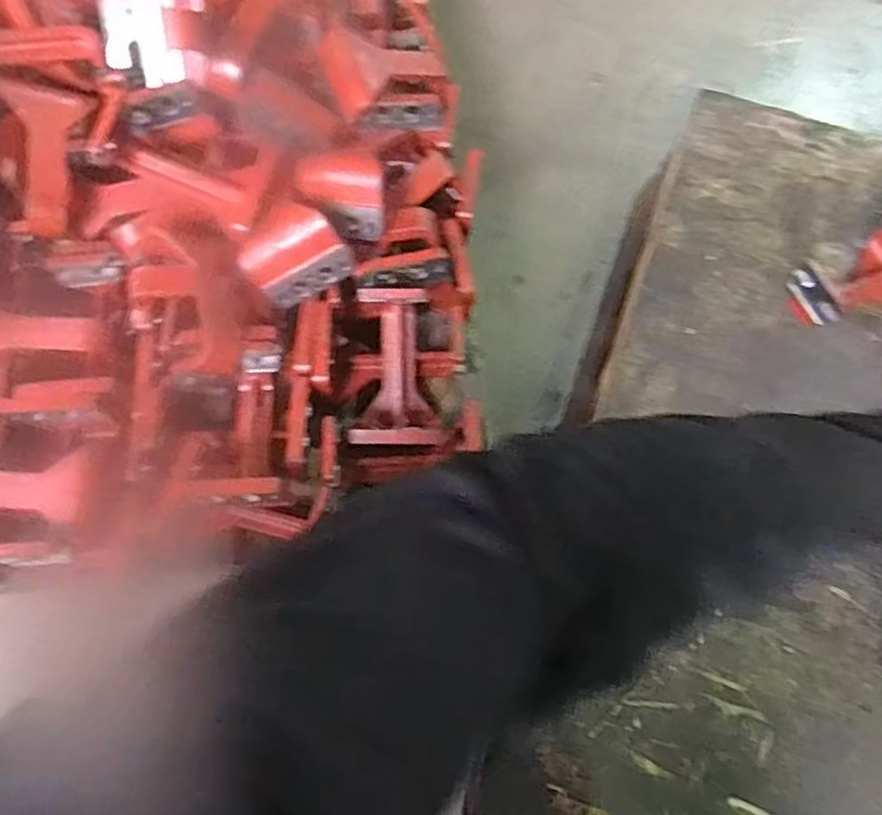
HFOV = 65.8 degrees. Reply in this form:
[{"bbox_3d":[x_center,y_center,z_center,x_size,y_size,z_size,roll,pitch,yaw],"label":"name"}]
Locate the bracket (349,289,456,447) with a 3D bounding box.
[{"bbox_3d":[-0.046,-0.045,0.789,0.107,0.033,0.179,1,98,1],"label":"bracket"}]

